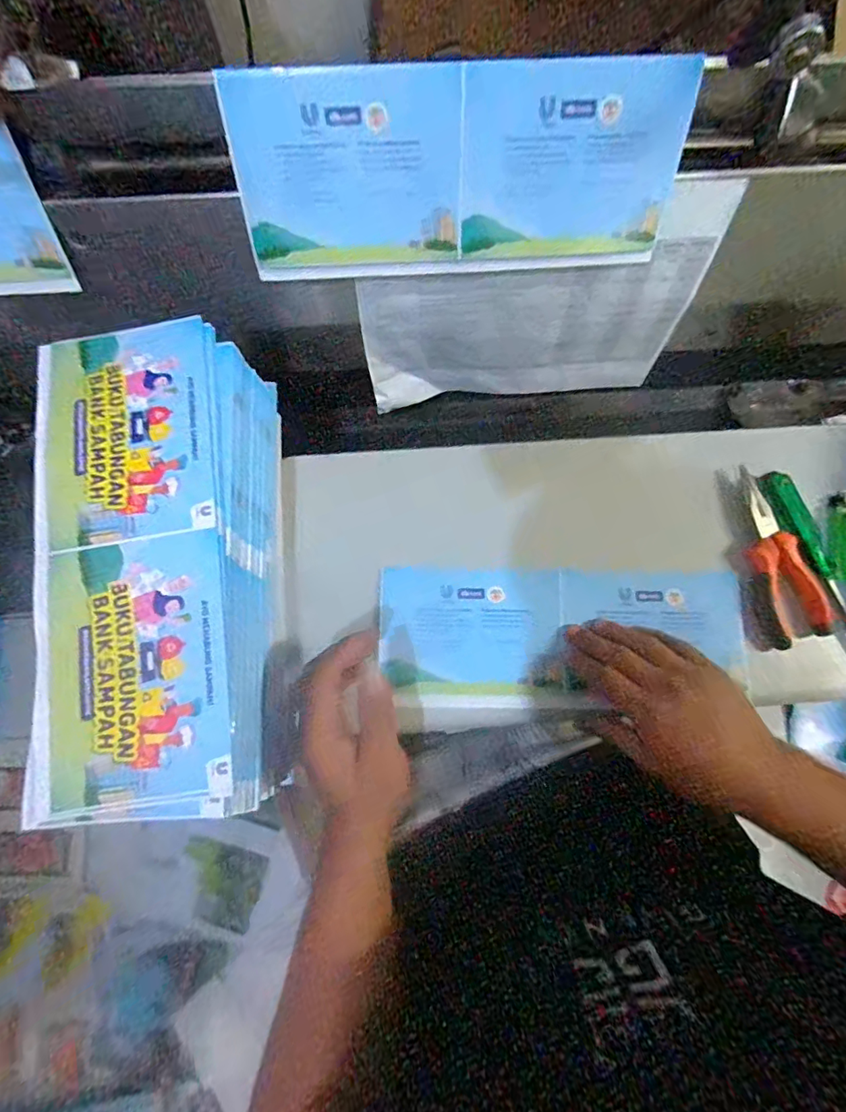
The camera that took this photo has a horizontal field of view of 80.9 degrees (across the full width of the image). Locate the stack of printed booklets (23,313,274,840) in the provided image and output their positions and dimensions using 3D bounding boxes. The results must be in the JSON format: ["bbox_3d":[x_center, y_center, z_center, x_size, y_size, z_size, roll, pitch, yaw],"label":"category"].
[{"bbox_3d":[-0.181,0.005,0.345,0.135,0.076,0.319,-3,78,-1],"label":"stack of printed booklets"}]

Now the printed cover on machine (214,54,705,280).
[{"bbox_3d":[0.026,-0.264,0.347,0.301,0.113,0.010,-3,49,-1],"label":"printed cover on machine"}]

